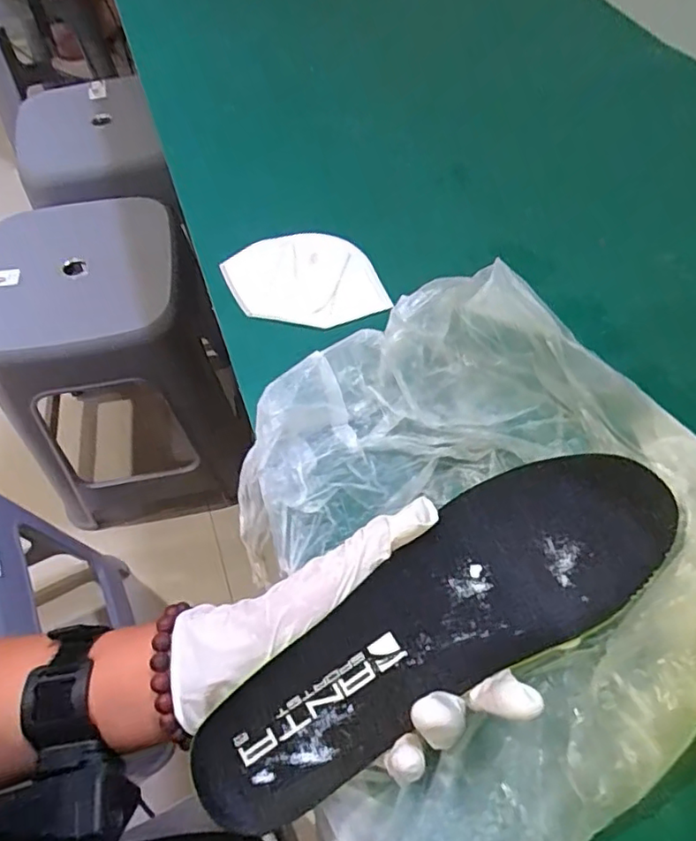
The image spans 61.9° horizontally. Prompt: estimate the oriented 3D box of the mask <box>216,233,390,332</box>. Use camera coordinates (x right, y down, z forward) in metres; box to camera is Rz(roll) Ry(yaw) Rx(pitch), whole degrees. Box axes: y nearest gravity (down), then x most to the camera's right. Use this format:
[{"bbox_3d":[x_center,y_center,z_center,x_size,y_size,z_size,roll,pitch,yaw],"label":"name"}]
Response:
[{"bbox_3d":[-0.037,-0.119,0.491,0.121,0.016,0.106,-18,59,-10],"label":"mask"}]

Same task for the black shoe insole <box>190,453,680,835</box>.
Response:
[{"bbox_3d":[0.049,0.099,0.294,0.266,0.022,0.082,-31,62,-12],"label":"black shoe insole"}]

